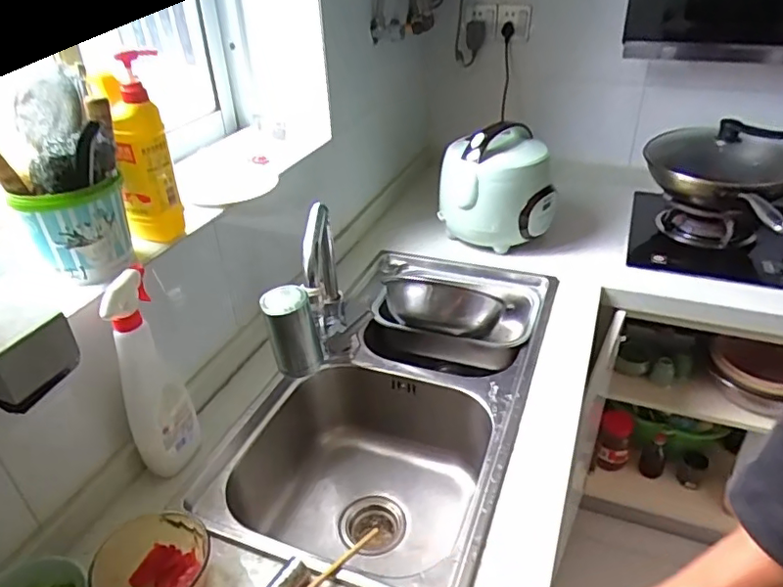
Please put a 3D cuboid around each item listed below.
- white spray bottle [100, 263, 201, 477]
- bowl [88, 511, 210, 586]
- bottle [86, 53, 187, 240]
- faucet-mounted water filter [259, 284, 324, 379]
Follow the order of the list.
[{"bbox_3d":[-0.311,0.107,0.736,0.081,0.281,0.060,-19,36,-24],"label":"white spray bottle"},{"bbox_3d":[-0.270,0.321,0.661,0.132,0.060,0.129,-2,33,1],"label":"bowl"},{"bbox_3d":[-0.328,-0.182,0.748,0.071,0.245,0.059,-17,35,-21],"label":"bottle"},{"bbox_3d":[-0.125,0.048,0.721,0.062,0.108,0.051,-13,34,-16],"label":"faucet-mounted water filter"}]

